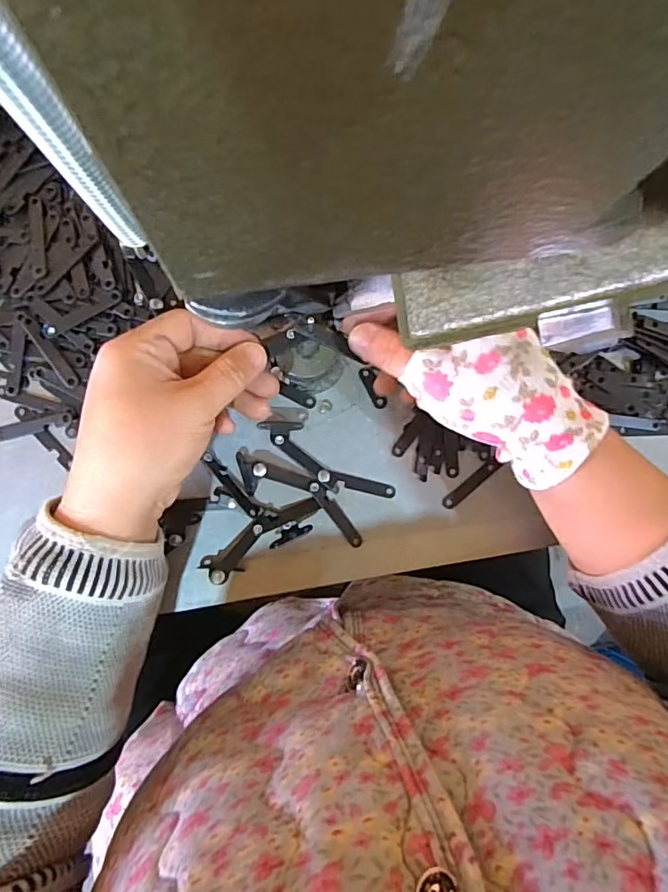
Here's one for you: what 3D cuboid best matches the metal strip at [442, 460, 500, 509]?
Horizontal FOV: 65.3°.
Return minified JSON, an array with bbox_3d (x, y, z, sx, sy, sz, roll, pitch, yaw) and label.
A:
[{"bbox_3d":[0.091,0.025,0.348,0.045,0.004,0.008,-41,92,-4],"label":"metal strip"}]

